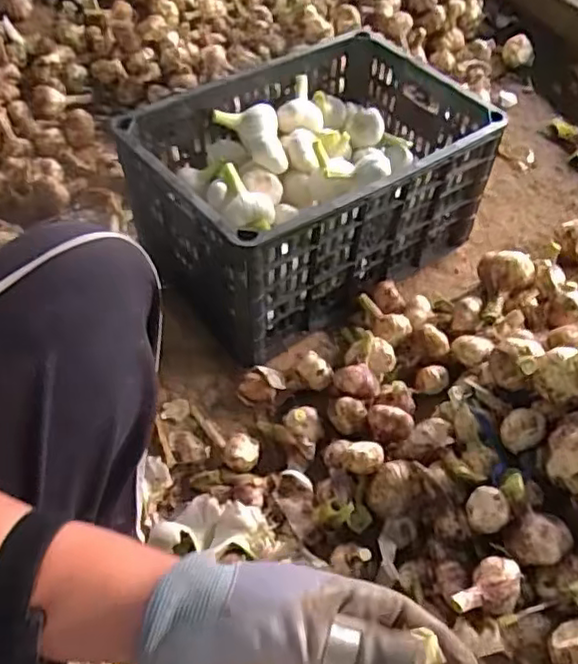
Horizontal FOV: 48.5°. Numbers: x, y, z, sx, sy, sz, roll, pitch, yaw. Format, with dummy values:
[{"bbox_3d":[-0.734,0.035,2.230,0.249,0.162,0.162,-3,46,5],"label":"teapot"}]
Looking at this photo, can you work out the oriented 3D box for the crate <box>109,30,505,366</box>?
[{"bbox_3d":[0.023,-0.227,0.918,0.446,0.225,0.338,-32,62,-23],"label":"crate"}]

